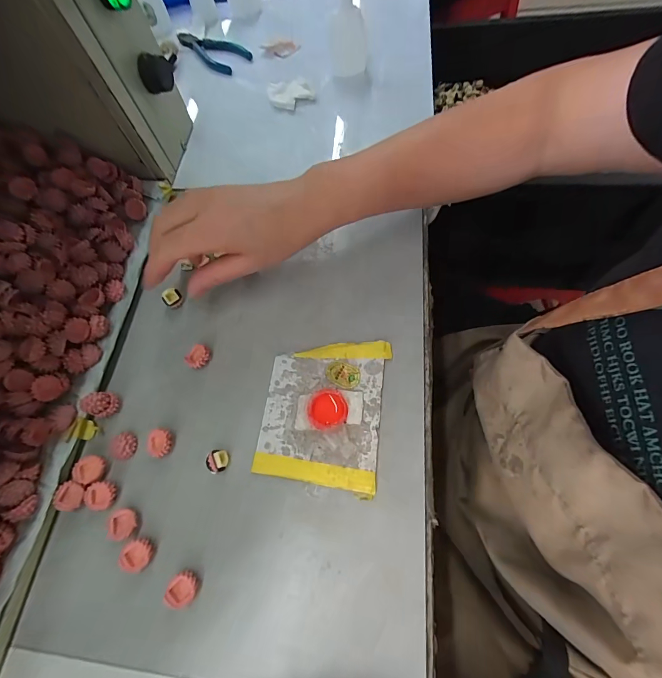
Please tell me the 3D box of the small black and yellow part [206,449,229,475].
[{"bbox_3d":[-0.084,0.091,0.264,0.014,0.011,0.017,4,66,6],"label":"small black and yellow part"}]

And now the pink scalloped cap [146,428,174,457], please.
[{"bbox_3d":[-0.131,0.079,0.273,0.019,0.007,0.020,-2,66,3],"label":"pink scalloped cap"}]

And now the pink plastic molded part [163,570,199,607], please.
[{"bbox_3d":[-0.097,0.164,0.234,0.017,0.012,0.019,31,72,16],"label":"pink plastic molded part"}]

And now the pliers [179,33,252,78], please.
[{"bbox_3d":[-0.173,-0.400,0.490,0.129,0.013,0.046,27,71,15],"label":"pliers"}]

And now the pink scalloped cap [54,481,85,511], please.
[{"bbox_3d":[-0.191,0.115,0.261,0.020,0.004,0.019,6,67,6],"label":"pink scalloped cap"}]

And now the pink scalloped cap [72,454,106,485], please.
[{"bbox_3d":[-0.182,0.098,0.269,0.021,0.005,0.020,-2,66,3],"label":"pink scalloped cap"}]

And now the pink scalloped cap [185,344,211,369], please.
[{"bbox_3d":[-0.111,0.015,0.300,0.017,0.008,0.020,31,72,16],"label":"pink scalloped cap"}]

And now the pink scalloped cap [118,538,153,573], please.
[{"bbox_3d":[-0.132,0.148,0.244,0.019,0.008,0.019,-2,66,3],"label":"pink scalloped cap"}]

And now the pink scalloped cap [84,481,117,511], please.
[{"bbox_3d":[-0.168,0.114,0.260,0.022,0.005,0.019,-2,66,3],"label":"pink scalloped cap"}]

